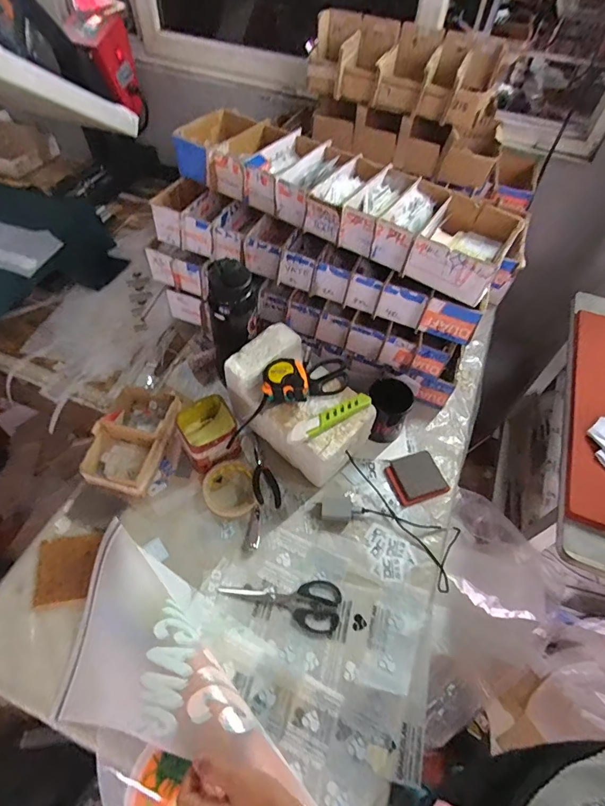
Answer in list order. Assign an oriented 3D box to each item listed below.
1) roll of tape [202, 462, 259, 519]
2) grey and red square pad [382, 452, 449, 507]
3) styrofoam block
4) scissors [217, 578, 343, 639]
[{"bbox_3d":[-0.124,0.145,0.714,0.083,0.023,0.088,3,54,-3],"label":"roll of tape"},{"bbox_3d":[0.199,0.129,0.746,0.096,0.016,0.082,-14,56,-15],"label":"grey and red square pad"},{"bbox_3d":[-0.009,0.009,0.741,0.235,0.152,0.150,38,59,21],"label":"styrofoam block"},{"bbox_3d":[-0.028,0.283,0.634,0.172,0.006,0.073,17,54,7],"label":"scissors"}]

